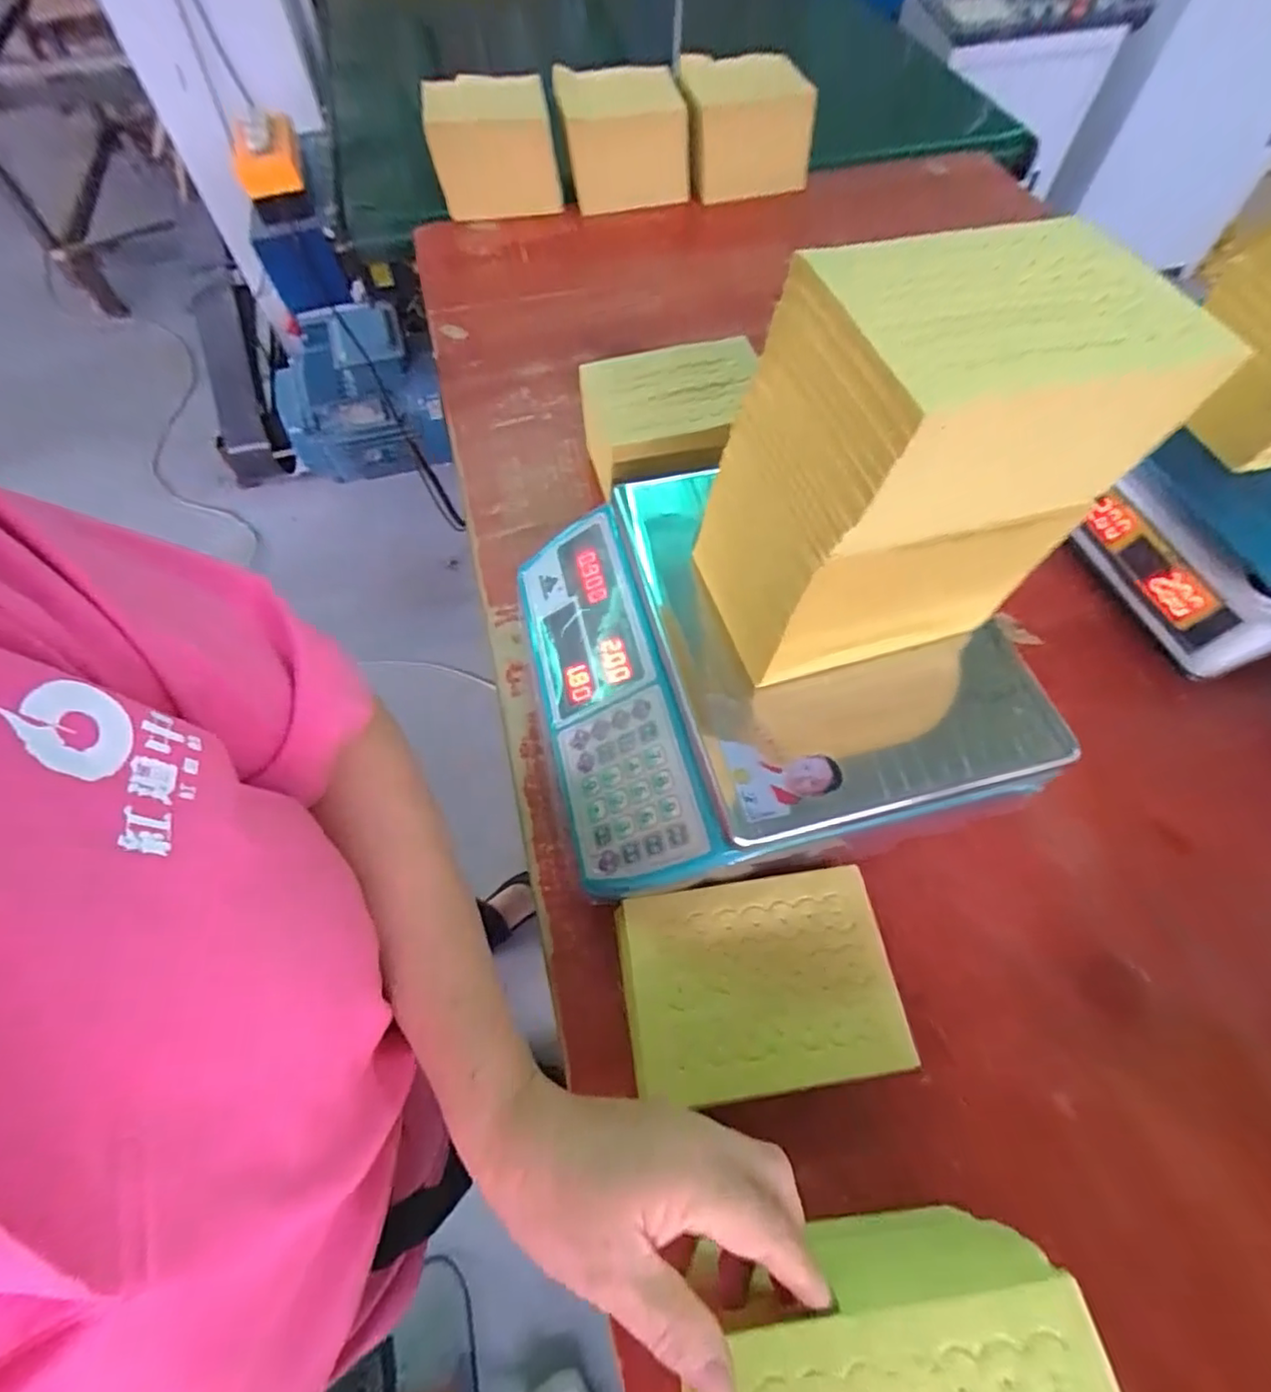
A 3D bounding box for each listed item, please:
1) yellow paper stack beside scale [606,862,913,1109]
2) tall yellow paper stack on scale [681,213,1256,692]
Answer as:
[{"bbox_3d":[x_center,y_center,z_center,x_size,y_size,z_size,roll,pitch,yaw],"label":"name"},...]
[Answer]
[{"bbox_3d":[0.076,0.182,0.396,0.163,0.037,0.117,-8,62,-3],"label":"yellow paper stack beside scale"},{"bbox_3d":[0.155,-0.130,0.356,0.193,0.188,0.122,-15,62,-7],"label":"tall yellow paper stack on scale"}]

